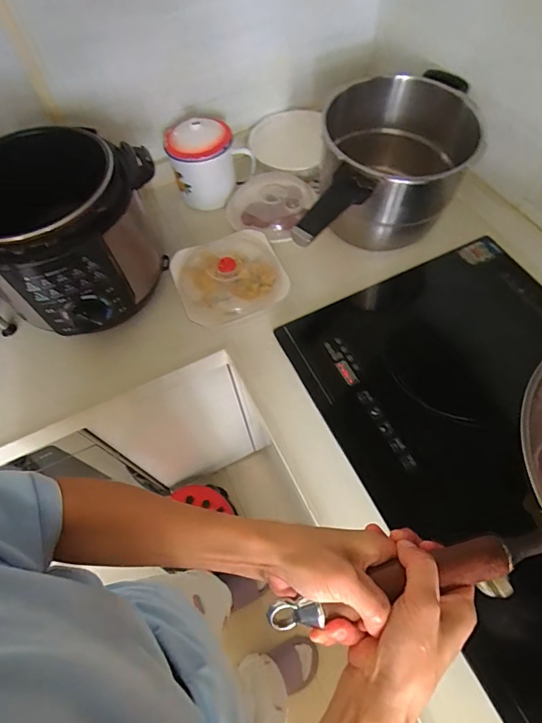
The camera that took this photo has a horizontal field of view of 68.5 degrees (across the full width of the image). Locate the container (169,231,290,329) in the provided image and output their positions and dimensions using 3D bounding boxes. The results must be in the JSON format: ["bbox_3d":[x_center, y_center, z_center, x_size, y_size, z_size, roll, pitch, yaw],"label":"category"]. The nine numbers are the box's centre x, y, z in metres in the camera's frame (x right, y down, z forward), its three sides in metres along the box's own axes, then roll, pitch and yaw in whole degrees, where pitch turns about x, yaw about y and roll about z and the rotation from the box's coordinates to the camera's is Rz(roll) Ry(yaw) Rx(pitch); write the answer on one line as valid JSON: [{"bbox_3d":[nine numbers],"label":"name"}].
[{"bbox_3d":[-0.069,-0.143,0.672,0.177,0.040,0.164,-21,62,-8],"label":"container"}]

